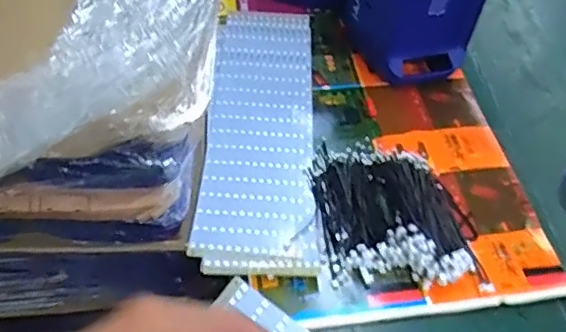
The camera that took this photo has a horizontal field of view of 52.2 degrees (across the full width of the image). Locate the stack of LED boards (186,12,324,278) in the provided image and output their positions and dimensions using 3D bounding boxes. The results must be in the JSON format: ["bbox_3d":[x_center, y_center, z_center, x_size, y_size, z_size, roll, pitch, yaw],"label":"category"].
[{"bbox_3d":[-0.032,-0.057,0.795,0.151,0.033,0.462,1,50,-2],"label":"stack of LED boards"}]

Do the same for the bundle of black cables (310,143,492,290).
[{"bbox_3d":[0.138,0.050,0.706,0.194,0.033,0.211,-5,50,-6],"label":"bundle of black cables"}]

